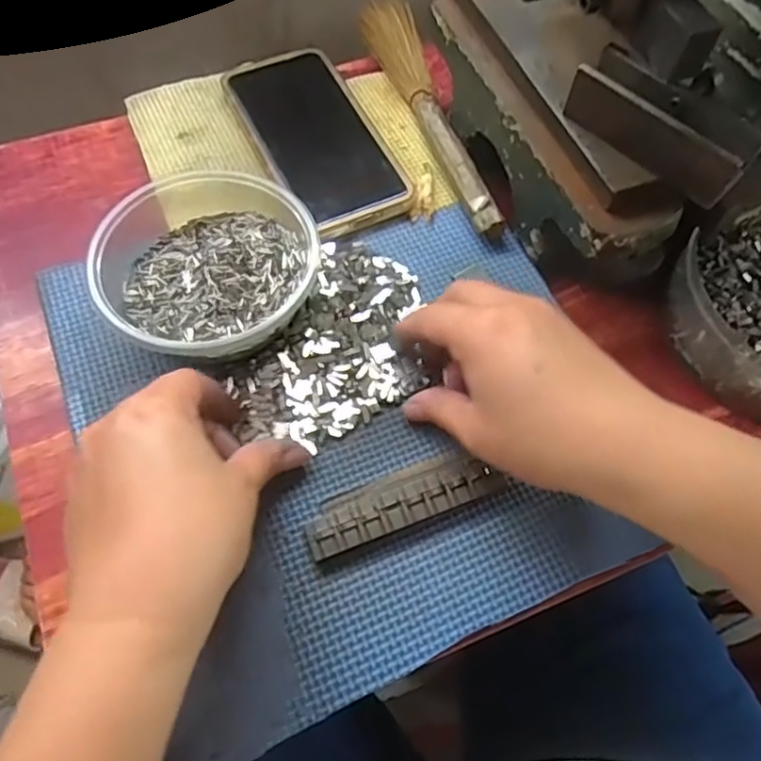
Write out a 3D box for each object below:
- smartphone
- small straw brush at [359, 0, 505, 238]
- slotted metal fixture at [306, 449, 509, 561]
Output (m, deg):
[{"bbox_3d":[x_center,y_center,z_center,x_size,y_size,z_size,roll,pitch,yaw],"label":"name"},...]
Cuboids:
[{"bbox_3d":[-0.043,-0.158,0.417,0.073,0.011,0.154,-23,66,-14],"label":"smartphone"},{"bbox_3d":[0.030,-0.186,0.430,0.038,0.020,0.226,-12,64,-9],"label":"small straw brush"},{"bbox_3d":[0.011,0.057,0.312,0.095,0.012,0.029,-18,65,-12],"label":"slotted metal fixture"}]

